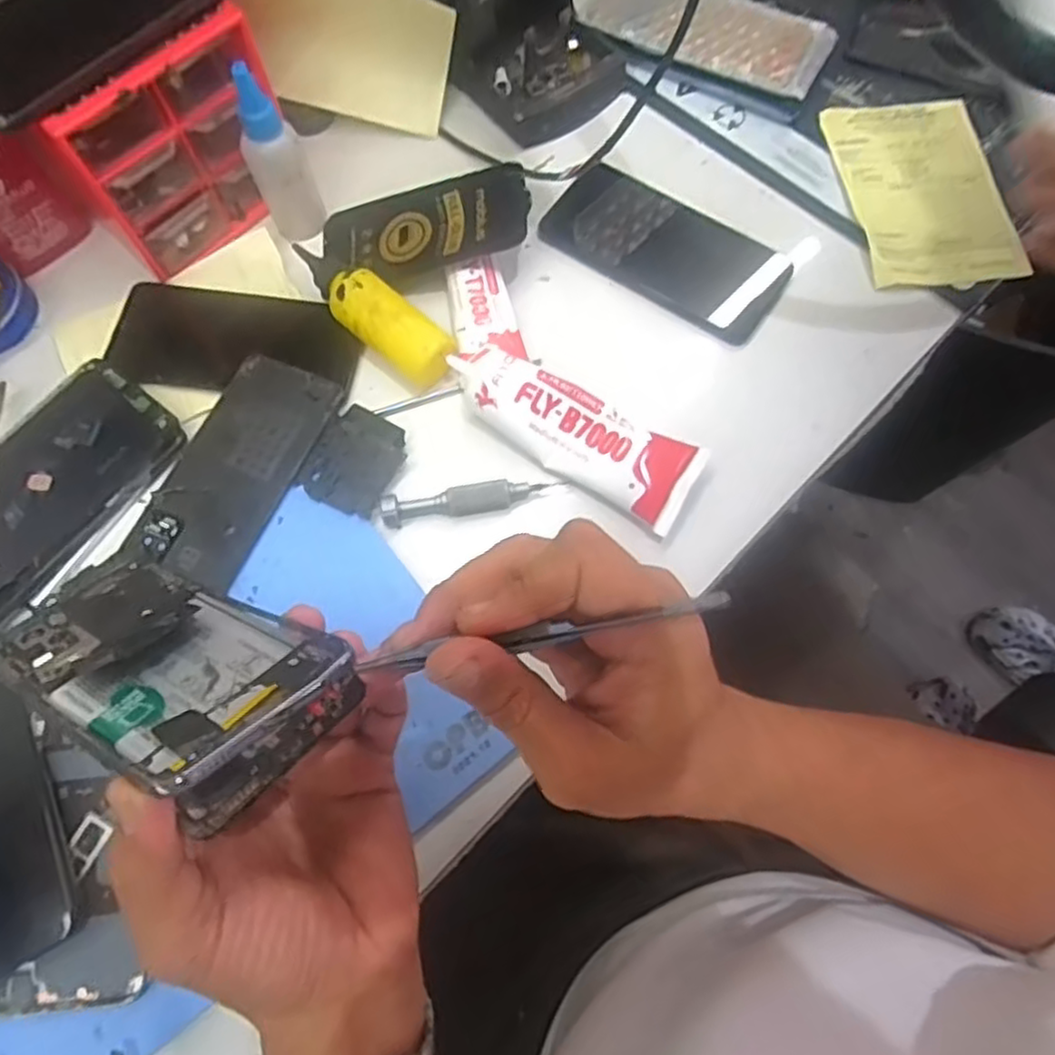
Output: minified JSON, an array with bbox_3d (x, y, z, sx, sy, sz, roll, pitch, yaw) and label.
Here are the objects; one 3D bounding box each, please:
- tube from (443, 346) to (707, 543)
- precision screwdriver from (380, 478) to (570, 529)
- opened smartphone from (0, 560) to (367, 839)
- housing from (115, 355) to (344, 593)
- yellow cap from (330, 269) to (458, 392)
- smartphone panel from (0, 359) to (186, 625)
[{"bbox_3d":[0.027,-0.056,0.414,0.150,0.035,0.051,30,74,11],"label":"tube"},{"bbox_3d":[-0.031,-0.016,0.408,0.104,0.016,0.016,-8,71,-2],"label":"precision screwdriver"},{"bbox_3d":[-0.140,0.047,0.266,0.159,0.020,0.071,17,42,34],"label":"opened smartphone"},{"bbox_3d":[-0.172,-0.037,0.417,0.074,0.005,0.142,23,73,9],"label":"housing"},{"bbox_3d":[-0.084,-0.120,0.434,0.035,0.035,0.081,-43,75,-13],"label":"yellow cap"},{"bbox_3d":[-0.287,-0.015,0.405,0.088,0.012,0.177,37,75,13],"label":"smartphone panel"}]

